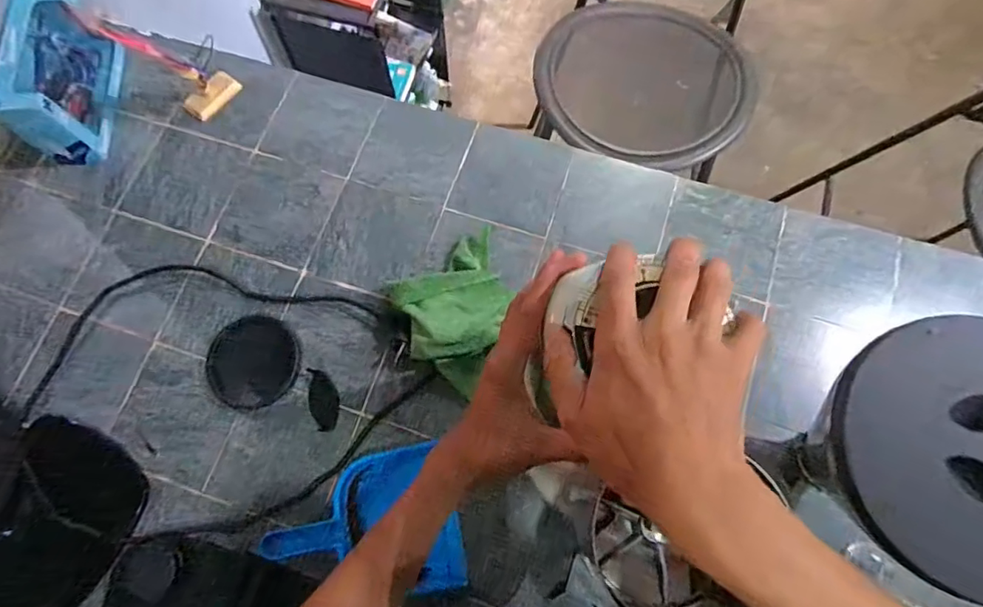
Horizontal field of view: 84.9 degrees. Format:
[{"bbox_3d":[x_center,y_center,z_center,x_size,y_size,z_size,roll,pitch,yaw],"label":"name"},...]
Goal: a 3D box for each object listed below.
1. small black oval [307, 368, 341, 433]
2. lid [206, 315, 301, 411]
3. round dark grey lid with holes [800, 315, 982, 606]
[{"bbox_3d":[-0.208,0.119,0.668,0.034,0.008,0.077,-13,71,-2],"label":"small black oval"},{"bbox_3d":[-0.300,0.073,0.678,0.118,0.011,0.114,-1,71,2],"label":"lid"},{"bbox_3d":[0.356,0.111,0.386,0.204,0.035,0.186,-1,71,2],"label":"round dark grey lid with holes"}]

